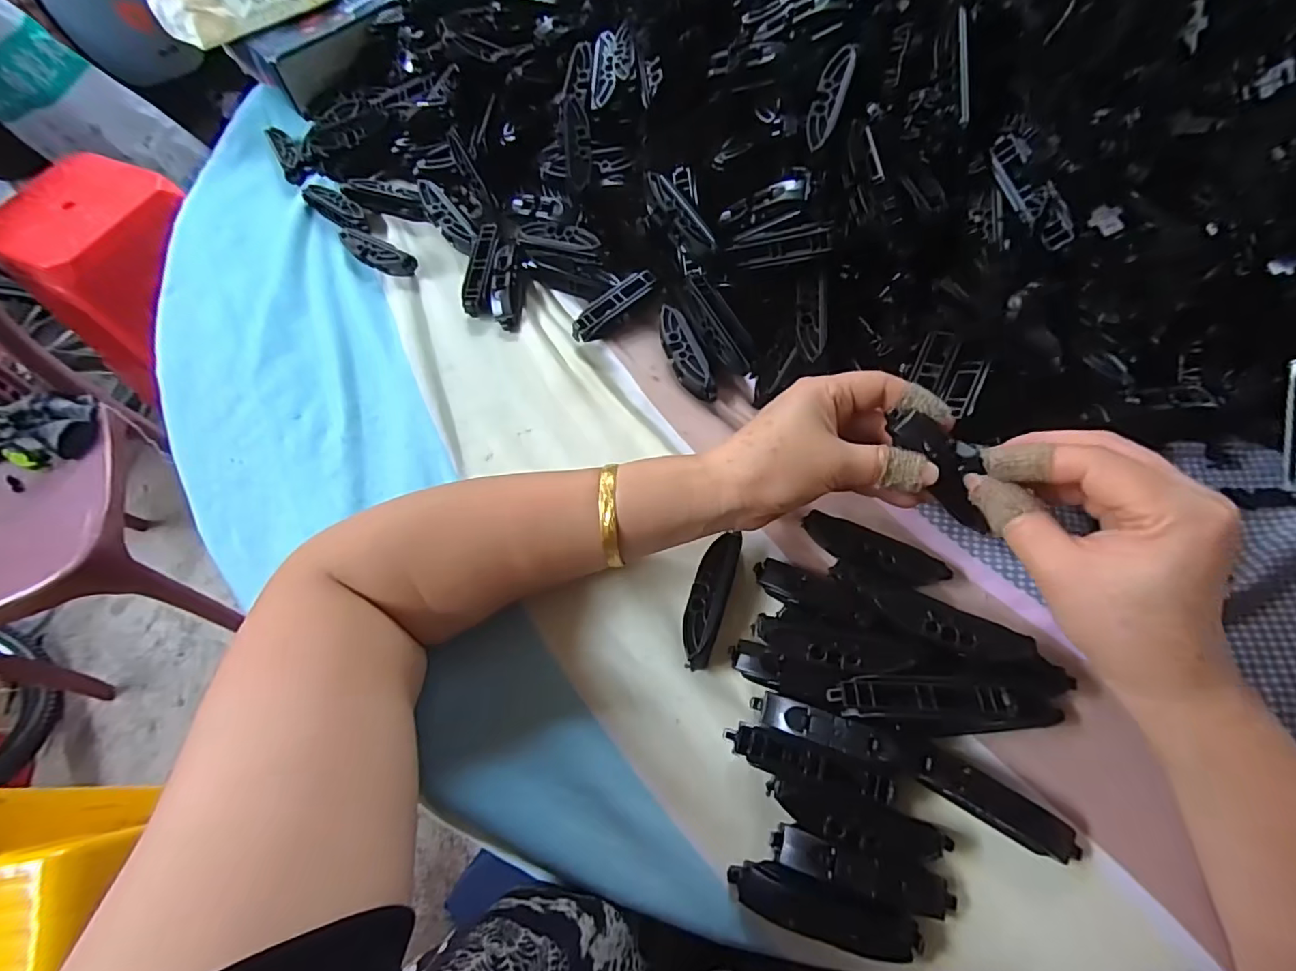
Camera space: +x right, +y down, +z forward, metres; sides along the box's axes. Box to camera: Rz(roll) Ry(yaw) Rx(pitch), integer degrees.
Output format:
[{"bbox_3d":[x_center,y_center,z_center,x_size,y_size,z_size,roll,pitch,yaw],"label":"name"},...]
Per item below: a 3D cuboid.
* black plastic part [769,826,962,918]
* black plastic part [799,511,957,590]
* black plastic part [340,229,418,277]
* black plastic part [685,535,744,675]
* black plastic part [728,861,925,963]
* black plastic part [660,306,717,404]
[{"bbox_3d":[0.097,0.172,0.242,0.079,0.011,0.018,13,66,9],"label":"black plastic part"},{"bbox_3d":[0.123,0.039,0.301,0.078,0.011,0.023,25,69,14],"label":"black plastic part"},{"bbox_3d":[-0.214,-0.184,0.432,0.068,0.019,0.018,28,70,15],"label":"black plastic part"},{"bbox_3d":[0.033,0.062,0.301,0.020,0.014,0.074,17,67,11],"label":"black plastic part"},{"bbox_3d":[0.078,0.184,0.237,0.080,0.012,0.022,15,67,10],"label":"black plastic part"},{"bbox_3d":[0.024,-0.088,0.370,0.020,0.017,0.075,-21,66,-7],"label":"black plastic part"}]

